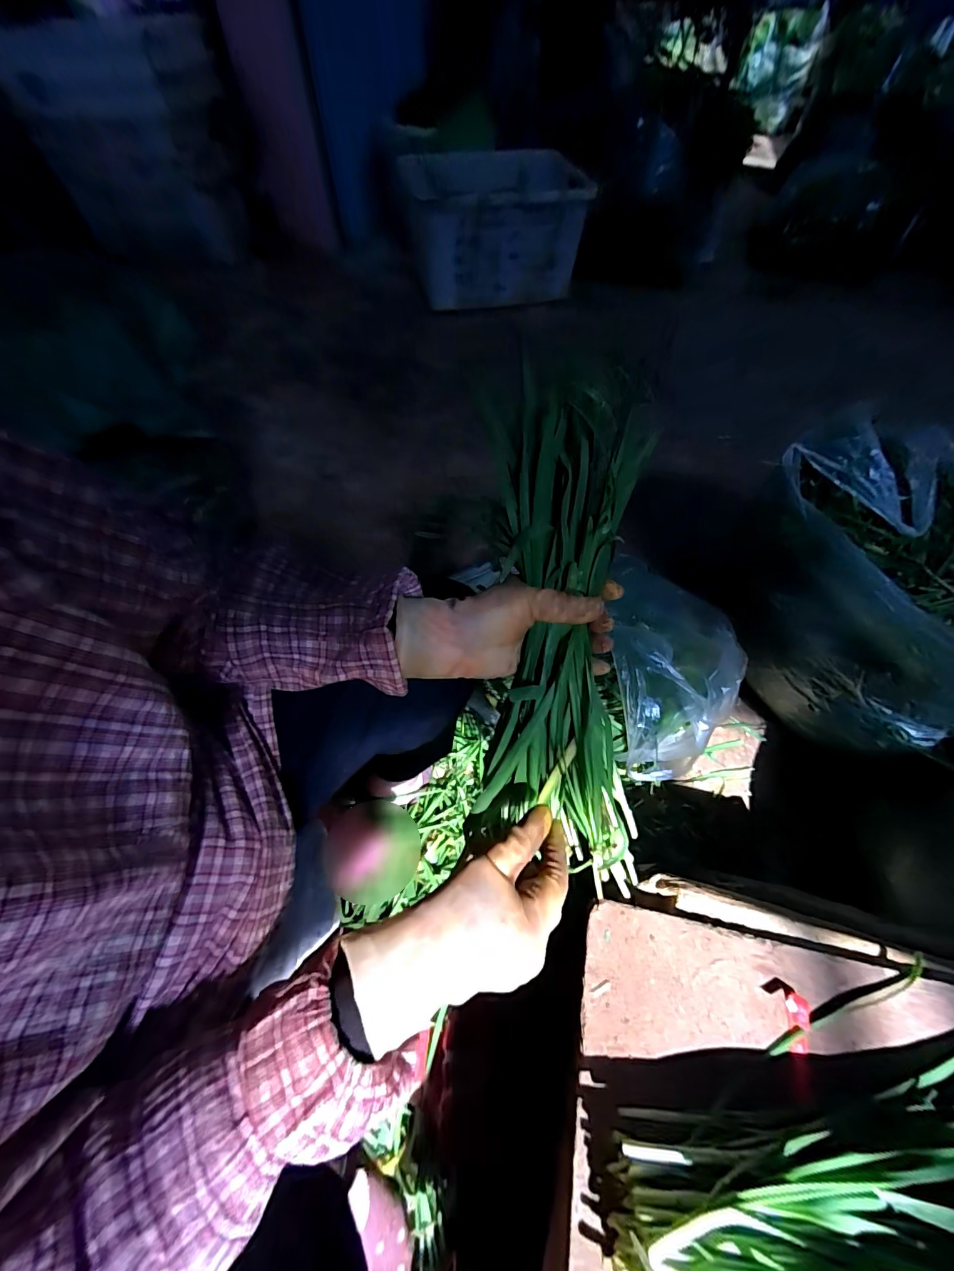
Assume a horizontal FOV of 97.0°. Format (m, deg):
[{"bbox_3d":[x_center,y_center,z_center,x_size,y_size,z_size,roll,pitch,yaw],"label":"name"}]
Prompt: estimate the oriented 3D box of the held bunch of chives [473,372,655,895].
[{"bbox_3d":[0.062,0.020,0.327,0.125,0.044,0.380,-2,101,-3],"label":"held bunch of chives"}]

